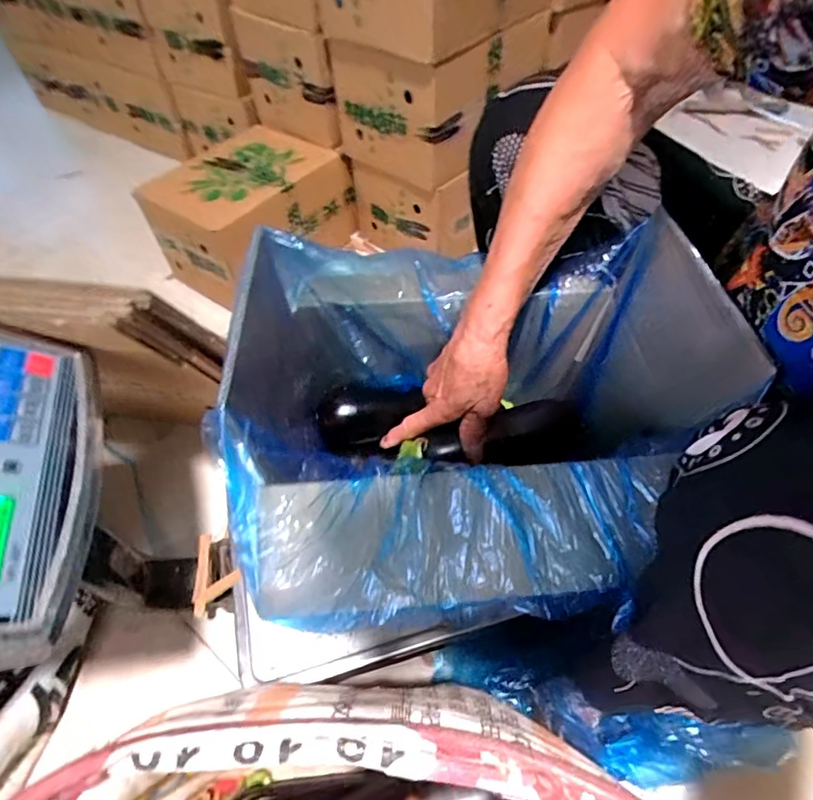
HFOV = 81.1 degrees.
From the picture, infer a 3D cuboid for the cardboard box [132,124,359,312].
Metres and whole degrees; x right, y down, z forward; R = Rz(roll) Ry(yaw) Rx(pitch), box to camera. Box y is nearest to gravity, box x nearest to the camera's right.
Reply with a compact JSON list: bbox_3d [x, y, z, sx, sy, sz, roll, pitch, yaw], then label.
[{"bbox_3d":[-0.276,-0.350,0.880,0.206,0.167,0.314,28,56,20],"label":"cardboard box"}]

